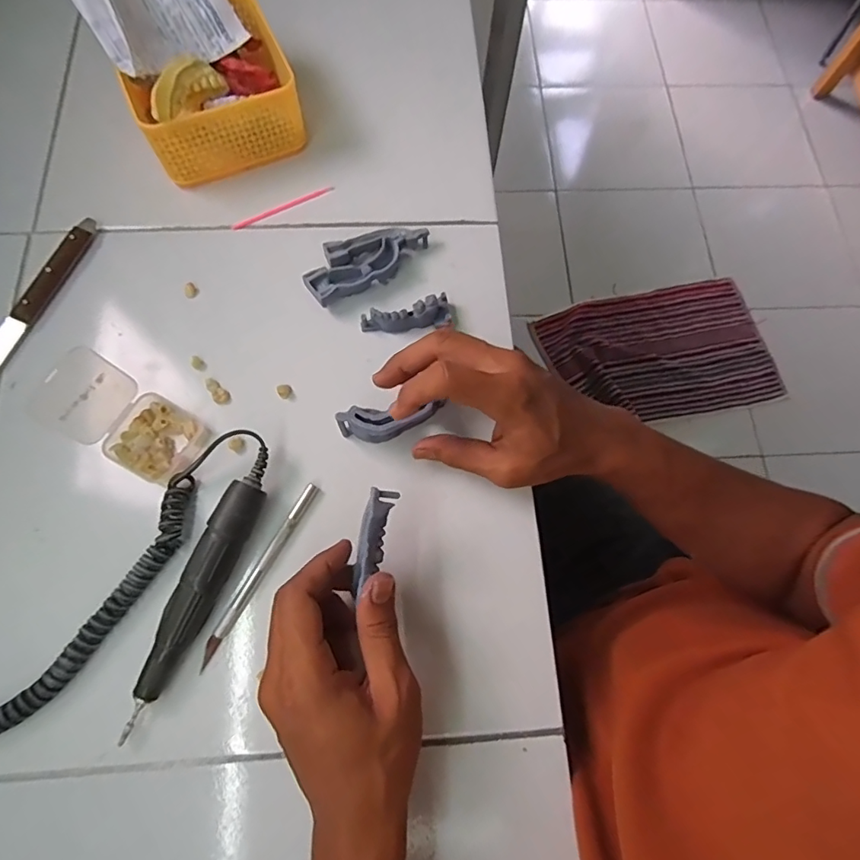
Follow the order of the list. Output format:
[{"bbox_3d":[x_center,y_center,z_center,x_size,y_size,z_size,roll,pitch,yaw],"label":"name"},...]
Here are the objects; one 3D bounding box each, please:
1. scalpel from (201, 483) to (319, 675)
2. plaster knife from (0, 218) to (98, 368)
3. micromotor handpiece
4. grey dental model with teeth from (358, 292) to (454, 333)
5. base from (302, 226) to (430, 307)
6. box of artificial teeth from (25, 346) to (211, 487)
[{"bbox_3d":[-0.117,0.096,0.345,0.008,0.006,0.135,28,73,6],"label":"scalpel"},{"bbox_3d":[-0.317,-0.112,0.407,0.016,0.015,0.152,22,73,5],"label":"plaster knife"},{"bbox_3d":[-0.154,0.111,0.328,0.027,0.023,0.160,24,73,5],"label":"micromotor handpiece"},{"bbox_3d":[-0.016,-0.092,0.409,0.077,0.024,0.025,-15,73,-7],"label":"grey dental model with teeth"},{"bbox_3d":[-0.053,-0.143,0.420,0.109,0.020,0.048,-30,76,-11],"label":"base"},{"bbox_3d":[-0.212,-0.008,0.352,0.087,0.055,0.056,27,73,6],"label":"box of artificial teeth"}]

